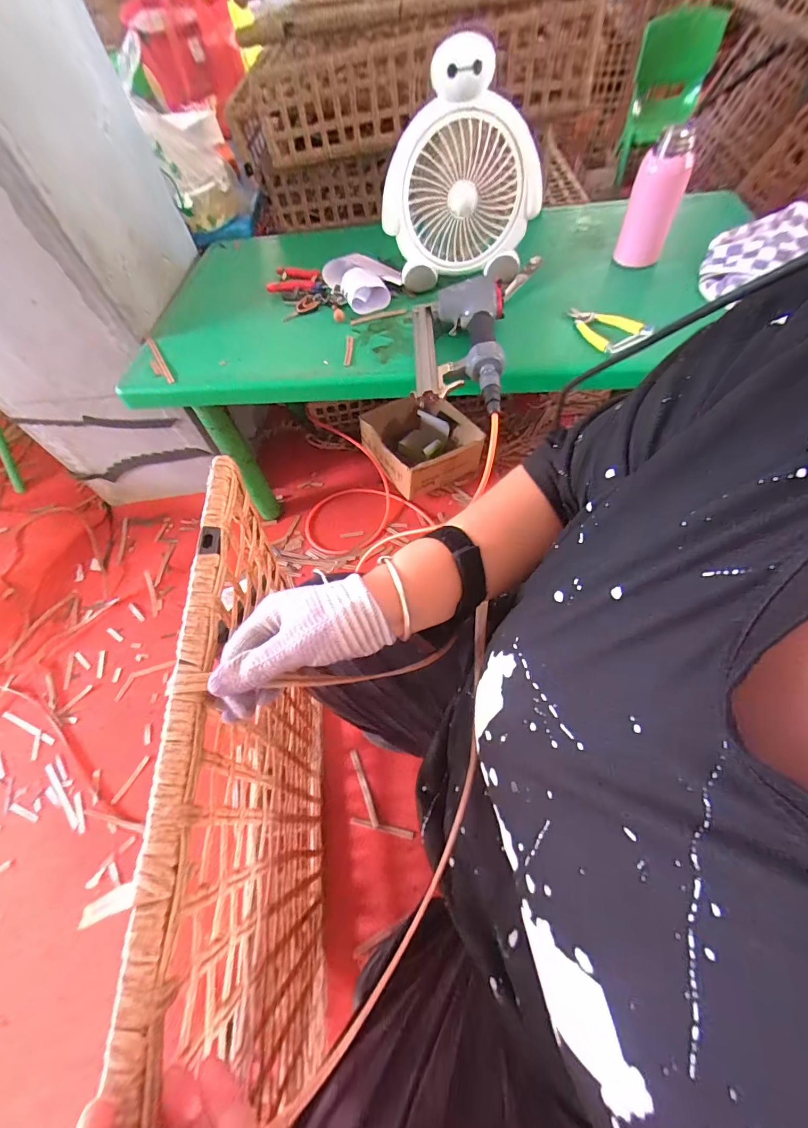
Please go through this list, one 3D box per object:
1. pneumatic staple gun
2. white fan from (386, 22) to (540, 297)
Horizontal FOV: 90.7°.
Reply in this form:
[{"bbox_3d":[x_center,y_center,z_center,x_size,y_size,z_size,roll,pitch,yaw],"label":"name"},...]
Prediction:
[{"bbox_3d":[0.082,-0.327,0.595,0.144,0.070,0.238,1,60,7],"label":"pneumatic staple gun"},{"bbox_3d":[0.084,-0.605,0.619,0.234,0.244,0.155,-4,62,2],"label":"white fan"}]

